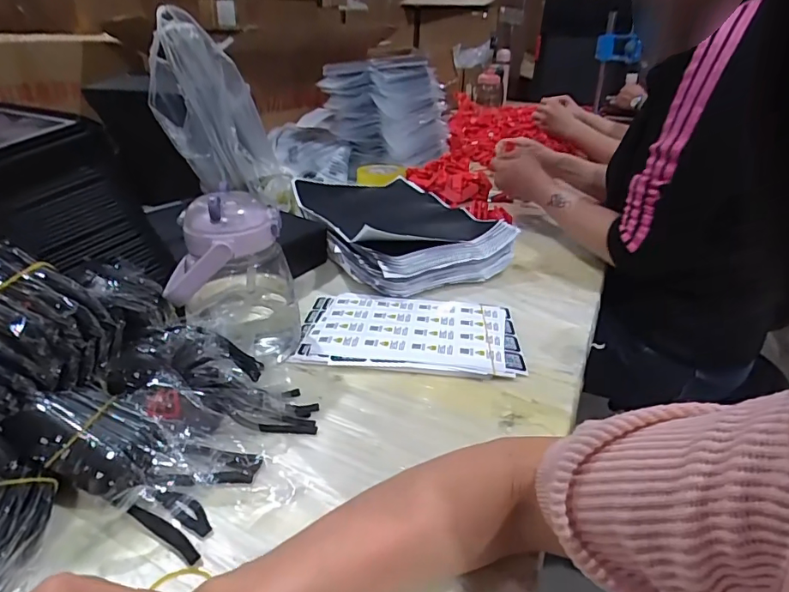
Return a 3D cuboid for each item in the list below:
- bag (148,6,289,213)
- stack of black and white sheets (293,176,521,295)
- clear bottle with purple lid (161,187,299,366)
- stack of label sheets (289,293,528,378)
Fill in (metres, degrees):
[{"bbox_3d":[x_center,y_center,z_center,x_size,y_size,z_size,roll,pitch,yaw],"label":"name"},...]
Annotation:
[{"bbox_3d":[-0.292,-0.278,0.801,0.149,0.326,0.074,-28,33,-2],"label":"bag"},{"bbox_3d":[-0.002,-0.119,0.805,0.256,0.073,0.338,-12,31,-22],"label":"stack of black and white sheets"},{"bbox_3d":[-0.168,-0.025,0.518,0.119,0.163,0.089,-7,29,-14],"label":"clear bottle with purple lid"},{"bbox_3d":[0.017,0.041,0.587,0.254,0.012,0.148,3,29,4],"label":"stack of label sheets"}]

